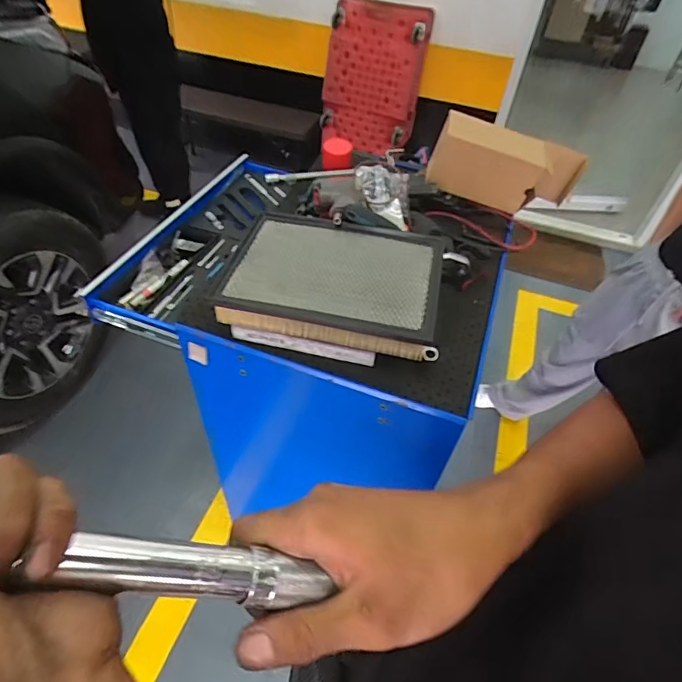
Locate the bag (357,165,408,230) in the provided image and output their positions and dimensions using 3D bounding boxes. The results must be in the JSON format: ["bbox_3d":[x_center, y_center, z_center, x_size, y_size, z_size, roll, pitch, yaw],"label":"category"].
[{"bbox_3d":[0.075,-0.254,0.808,0.105,0.075,0.090,3,47,-3],"label":"bag"}]

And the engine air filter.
[{"bbox_3d":[-0.006,-0.096,0.718,0.320,0.056,0.242,12,47,6],"label":"engine air filter"}]

